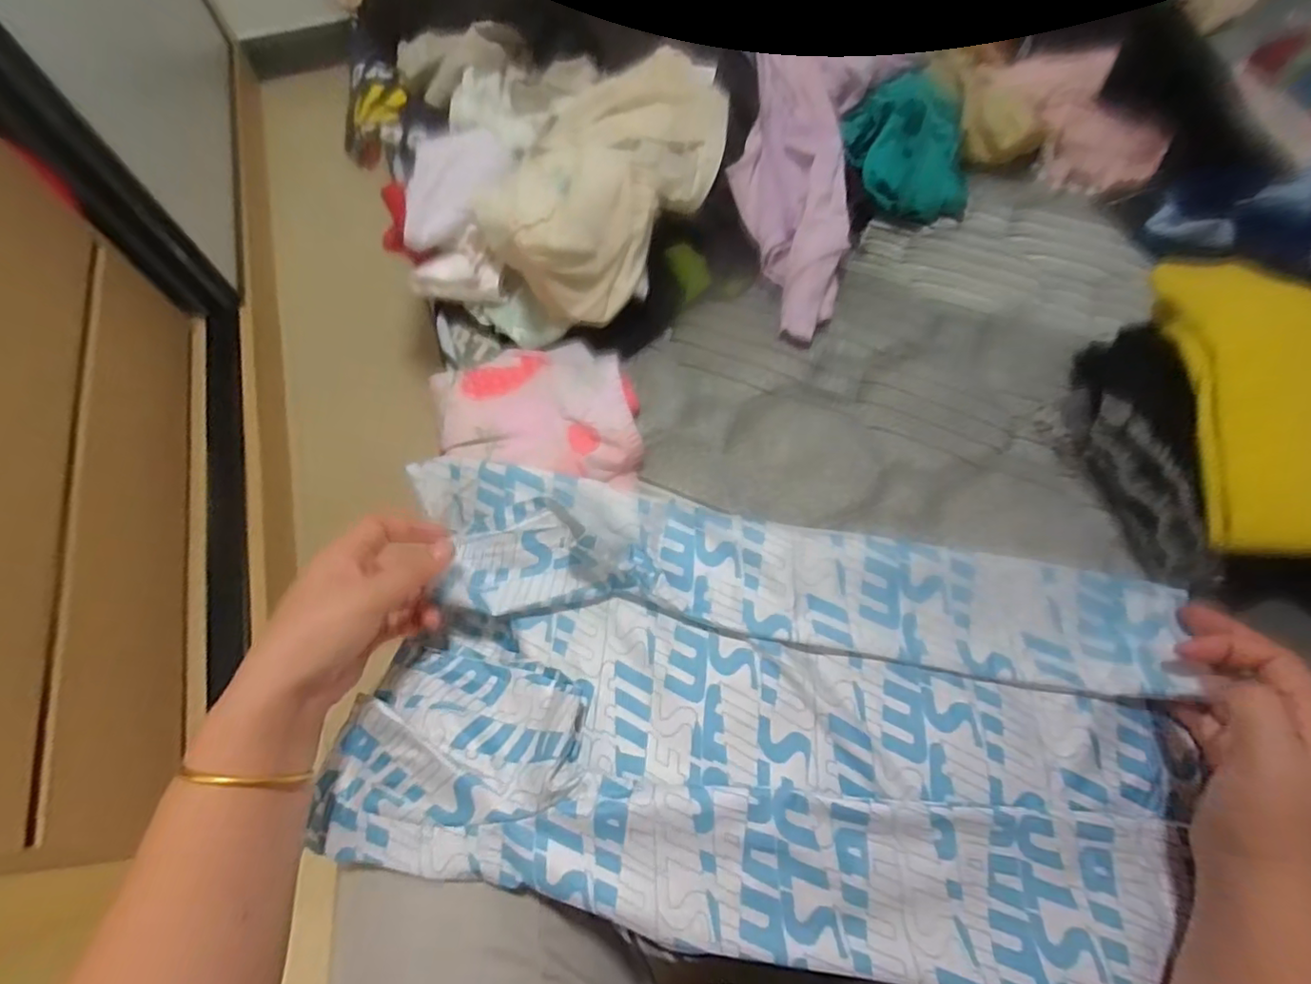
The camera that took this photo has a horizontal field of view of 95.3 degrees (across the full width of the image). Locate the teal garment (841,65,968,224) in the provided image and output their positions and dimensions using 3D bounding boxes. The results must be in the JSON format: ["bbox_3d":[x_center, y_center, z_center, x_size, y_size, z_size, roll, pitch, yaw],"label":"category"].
[{"bbox_3d":[0.262,-0.350,0.614,0.132,0.077,0.156,20,66,11],"label":"teal garment"}]

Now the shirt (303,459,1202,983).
[{"bbox_3d":[0.063,0.144,0.396,0.515,0.045,0.265,10,64,6],"label":"shirt"}]

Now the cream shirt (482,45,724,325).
[{"bbox_3d":[-0.039,-0.283,0.539,0.163,0.076,0.274,18,66,10],"label":"cream shirt"}]

